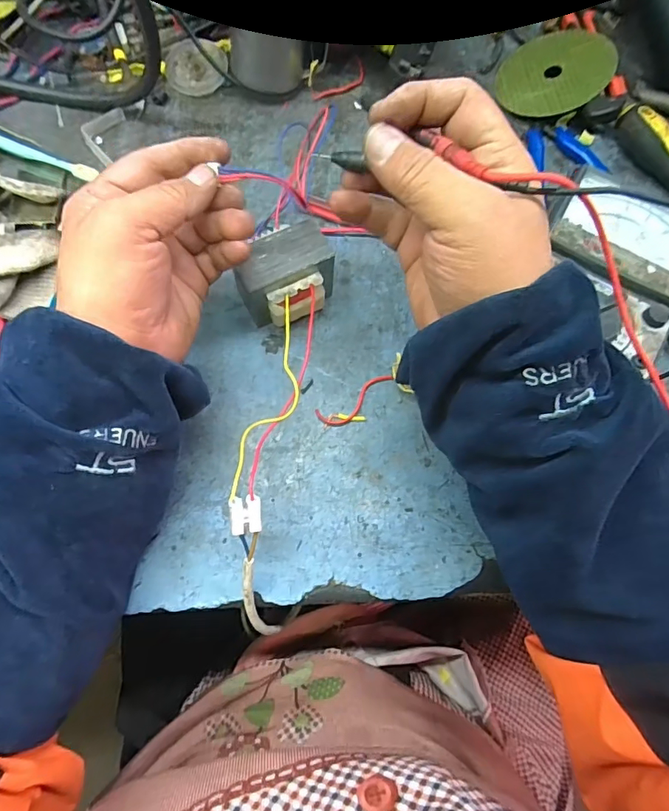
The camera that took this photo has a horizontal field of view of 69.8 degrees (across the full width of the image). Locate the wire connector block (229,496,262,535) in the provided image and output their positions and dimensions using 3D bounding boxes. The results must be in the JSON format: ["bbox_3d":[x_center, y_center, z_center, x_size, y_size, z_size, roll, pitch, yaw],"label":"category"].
[{"bbox_3d":[-0.051,0.063,0.278,0.018,0.009,0.021,-5,94,-13],"label":"wire connector block"}]

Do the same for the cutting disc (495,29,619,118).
[{"bbox_3d":[0.206,-0.313,0.449,0.098,0.004,0.100,-1,70,24],"label":"cutting disc"}]

